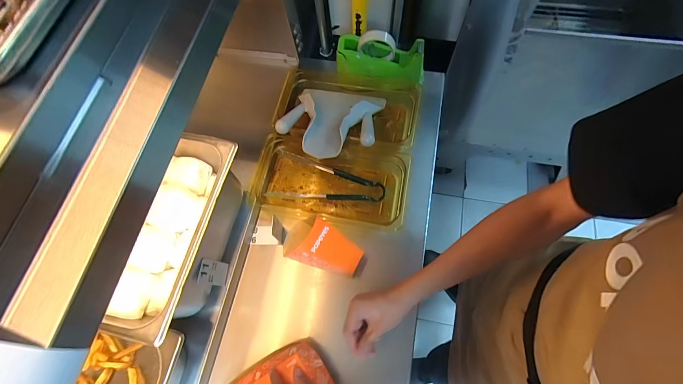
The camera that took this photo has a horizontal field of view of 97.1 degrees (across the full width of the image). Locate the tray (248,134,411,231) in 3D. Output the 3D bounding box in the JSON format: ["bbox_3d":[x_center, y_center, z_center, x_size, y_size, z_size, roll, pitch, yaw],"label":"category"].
[{"bbox_3d":[-0.023,-0.020,0.648,0.318,0.056,0.169,10,70,6],"label":"tray"}]

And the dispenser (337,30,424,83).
[{"bbox_3d":[0.089,-0.306,0.691,0.197,0.105,0.068,4,70,4],"label":"dispenser"}]

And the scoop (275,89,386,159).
[{"bbox_3d":[-0.017,-0.161,0.660,0.199,0.085,0.213,12,71,6],"label":"scoop"}]

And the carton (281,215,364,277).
[{"bbox_3d":[-0.040,0.108,0.612,0.166,0.052,0.091,18,71,9],"label":"carton"}]

